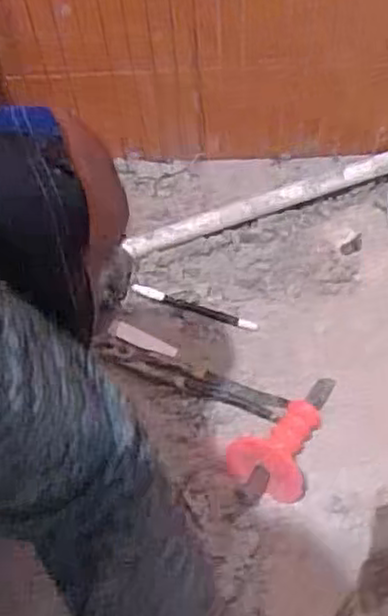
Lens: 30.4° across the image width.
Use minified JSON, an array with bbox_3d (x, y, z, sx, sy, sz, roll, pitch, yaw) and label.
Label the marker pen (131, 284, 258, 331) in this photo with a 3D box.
[{"bbox_3d":[0.000,-0.002,0.808,0.145,0.014,0.013,15,60,12],"label":"marker pen"}]

